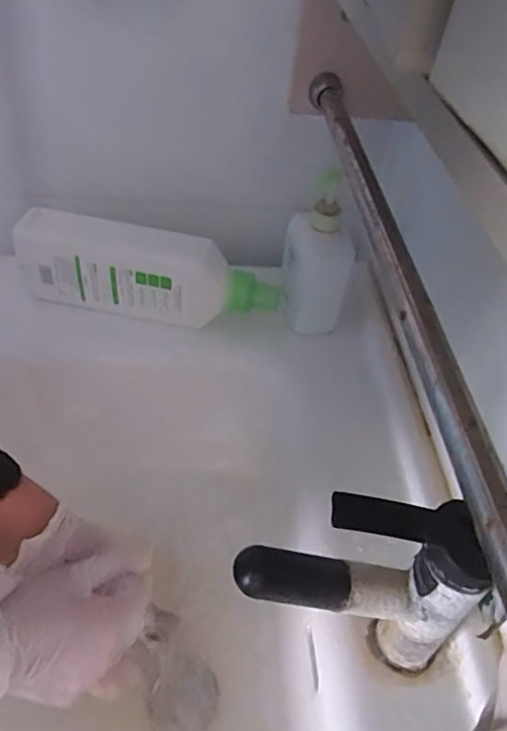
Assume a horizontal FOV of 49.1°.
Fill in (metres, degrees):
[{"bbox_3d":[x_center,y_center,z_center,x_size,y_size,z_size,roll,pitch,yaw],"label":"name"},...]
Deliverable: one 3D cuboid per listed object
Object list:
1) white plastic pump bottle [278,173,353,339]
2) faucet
[{"bbox_3d":[0.065,-0.118,0.594,0.059,0.158,0.084,-9,49,-15],"label":"white plastic pump bottle"},{"bbox_3d":[0.060,0.137,0.338,0.143,0.167,0.038,5,47,-3],"label":"faucet"}]

